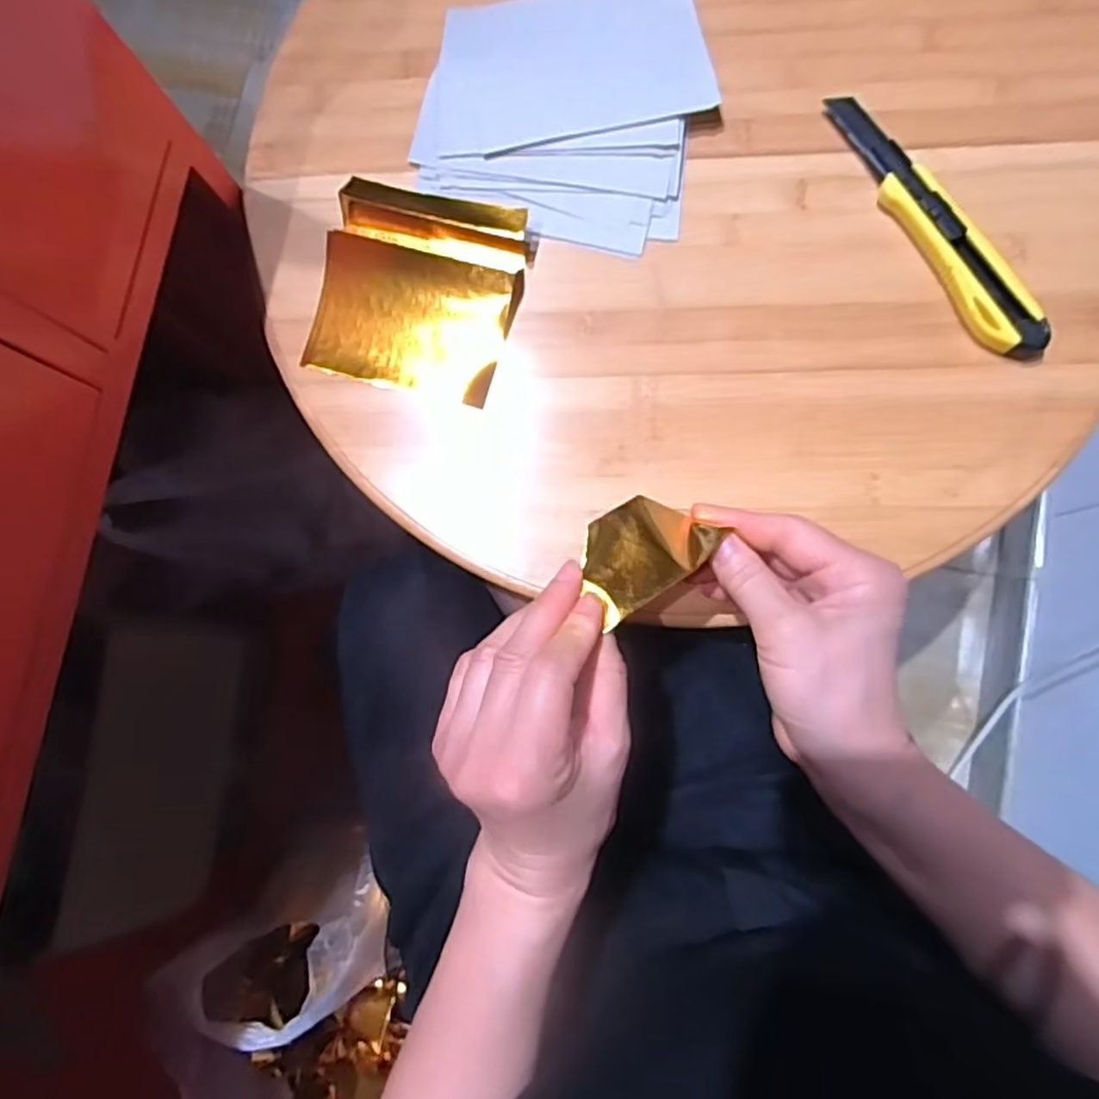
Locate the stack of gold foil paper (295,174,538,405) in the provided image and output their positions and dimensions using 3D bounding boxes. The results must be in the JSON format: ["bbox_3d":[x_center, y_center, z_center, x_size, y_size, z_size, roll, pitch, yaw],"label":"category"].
[{"bbox_3d":[-0.082,-0.165,0.436,0.123,0.022,0.125,14,84,5],"label":"stack of gold foil paper"}]

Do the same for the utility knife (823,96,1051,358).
[{"bbox_3d":[0.229,-0.197,0.417,0.030,0.018,0.194,-33,82,0],"label":"utility knife"}]

